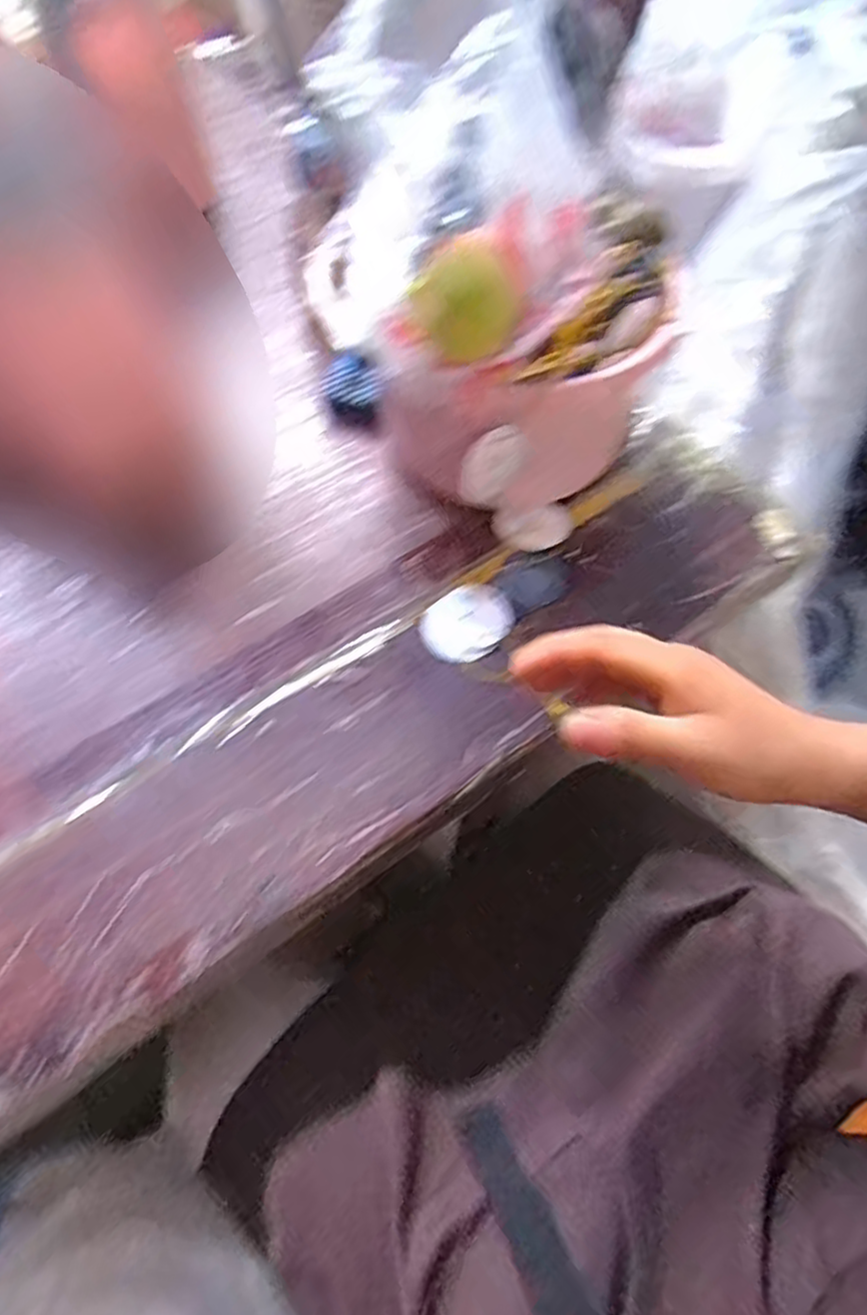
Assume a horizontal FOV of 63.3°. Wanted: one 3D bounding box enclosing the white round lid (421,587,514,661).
[{"bbox_3d":[0.025,-0.025,0.503,0.068,0.004,0.053,-40,71,-20],"label":"white round lid"}]

